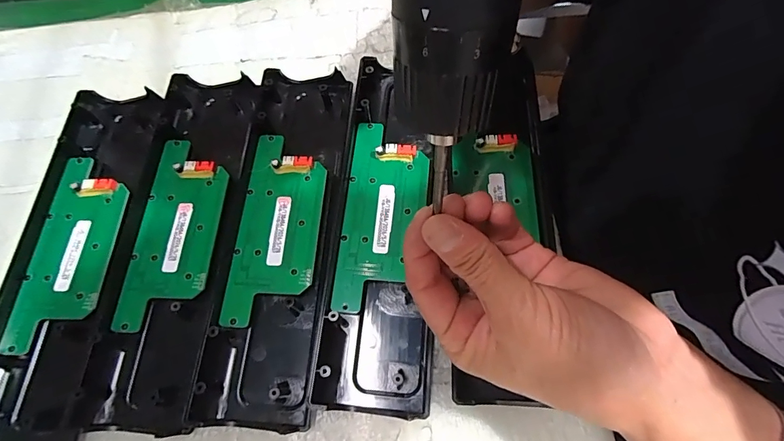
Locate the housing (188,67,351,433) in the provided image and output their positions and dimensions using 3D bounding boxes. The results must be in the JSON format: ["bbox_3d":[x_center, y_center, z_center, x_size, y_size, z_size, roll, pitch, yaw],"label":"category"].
[{"bbox_3d":[-0.079,0.002,0.269,0.077,0.017,0.245,1,68,3],"label":"housing"}]

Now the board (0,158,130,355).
[{"bbox_3d":[-0.216,0.018,0.269,0.054,0.012,0.132,1,68,3],"label":"board"}]

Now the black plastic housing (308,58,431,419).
[{"bbox_3d":[-0.006,-0.001,0.268,0.065,0.019,0.233,2,68,3],"label":"black plastic housing"}]

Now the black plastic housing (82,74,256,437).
[{"bbox_3d":[-0.146,0.006,0.271,0.072,0.017,0.244,0,68,2],"label":"black plastic housing"}]

